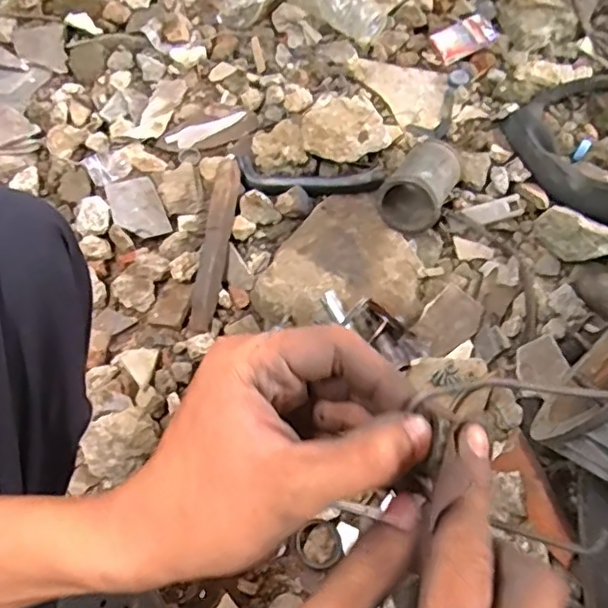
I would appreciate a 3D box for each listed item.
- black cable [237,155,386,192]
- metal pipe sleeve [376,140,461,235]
[{"bbox_3d":[0.008,-0.183,0.829,0.202,0.023,0.054,9,64,3],"label":"black cable"},{"bbox_3d":[0.157,-0.163,0.806,0.080,0.082,0.126,38,52,-5],"label":"metal pipe sleeve"}]

